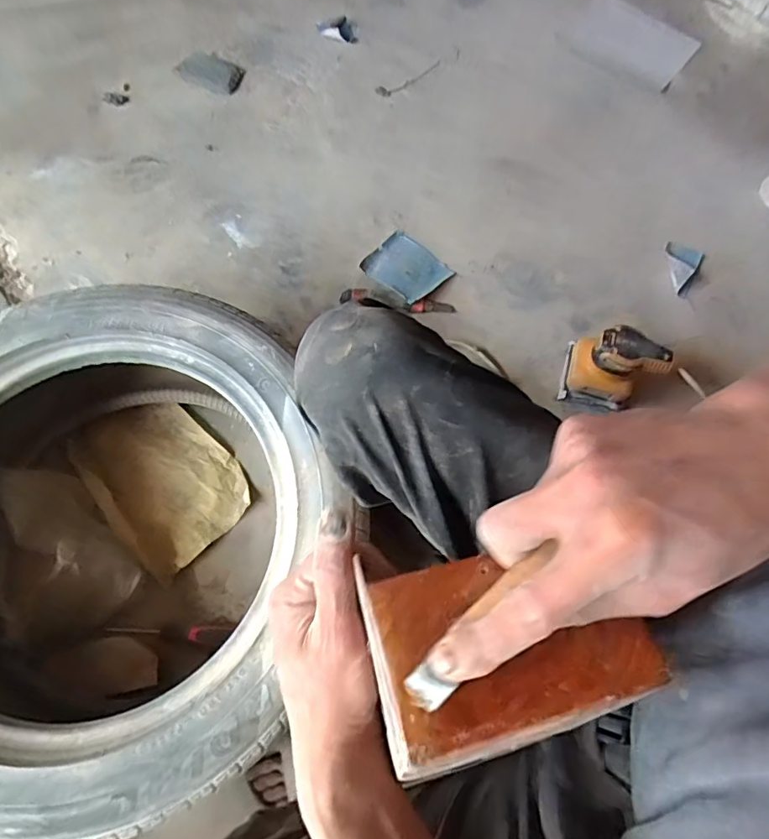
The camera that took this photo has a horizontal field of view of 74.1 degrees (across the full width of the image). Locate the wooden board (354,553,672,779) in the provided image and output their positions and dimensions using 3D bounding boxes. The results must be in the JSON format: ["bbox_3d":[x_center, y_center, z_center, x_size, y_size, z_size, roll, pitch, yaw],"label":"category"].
[{"bbox_3d":[0.057,0.098,0.229,0.121,0.005,0.078,-10,54,-8],"label":"wooden board"}]

